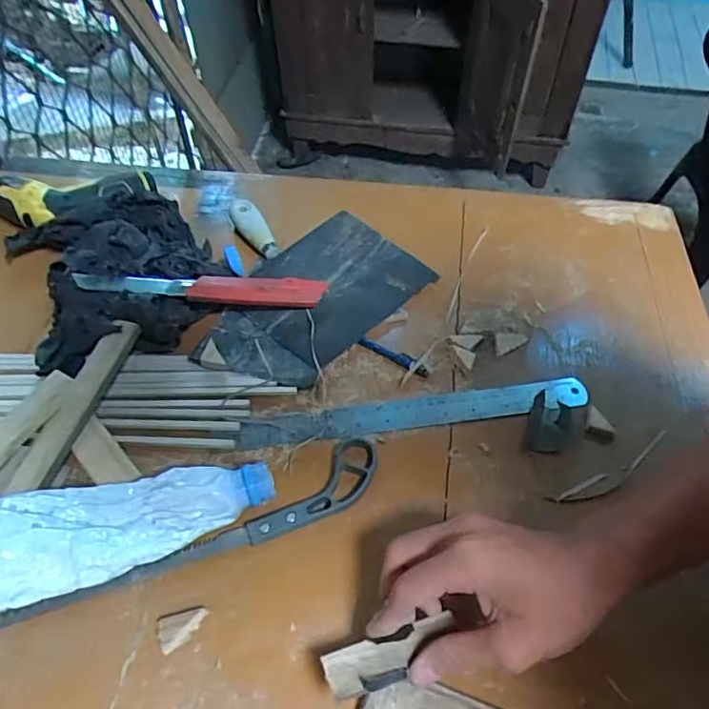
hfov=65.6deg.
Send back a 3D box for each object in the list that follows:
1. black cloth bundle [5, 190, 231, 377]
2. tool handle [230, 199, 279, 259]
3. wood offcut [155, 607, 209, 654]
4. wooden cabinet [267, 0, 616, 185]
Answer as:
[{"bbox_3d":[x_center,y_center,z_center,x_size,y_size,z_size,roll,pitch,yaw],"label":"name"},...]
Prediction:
[{"bbox_3d":[-0.237,-0.089,0.546,0.196,0.063,0.214,-20,55,-15],"label":"black cloth bundle"},{"bbox_3d":[-0.111,-0.137,0.612,0.029,0.025,0.097,-23,55,-17],"label":"tool handle"},{"bbox_3d":[-0.114,0.179,0.364,0.032,0.009,0.020,-27,57,-20],"label":"wood offcut"},{"bbox_3d":[0.226,-0.960,1.683,0.992,0.808,0.433,11,53,9],"label":"wooden cabinet"}]

